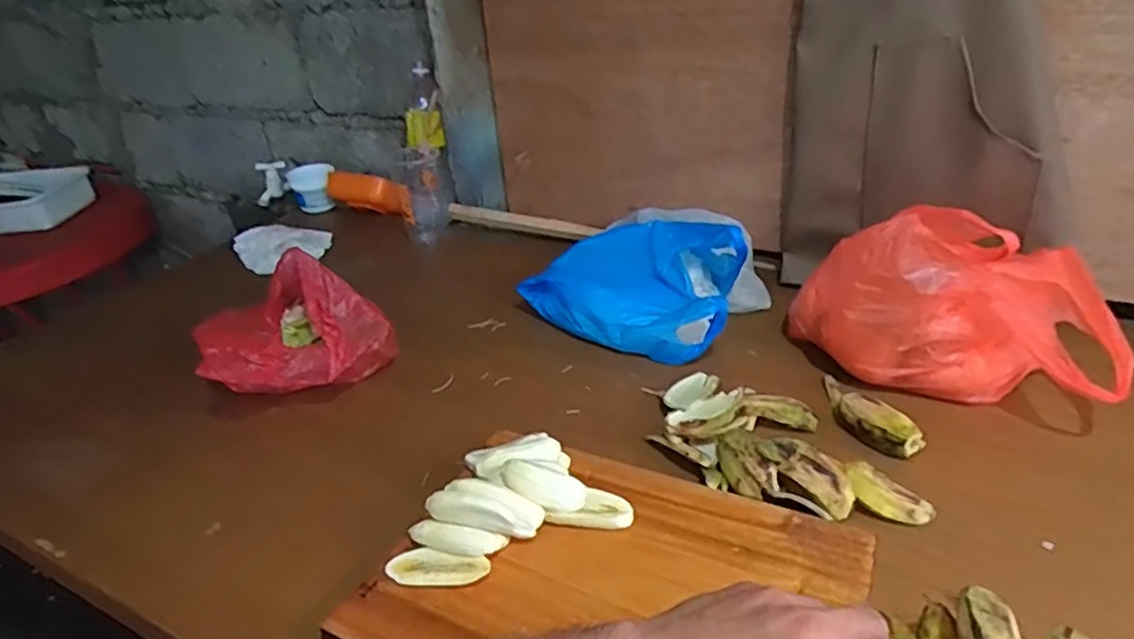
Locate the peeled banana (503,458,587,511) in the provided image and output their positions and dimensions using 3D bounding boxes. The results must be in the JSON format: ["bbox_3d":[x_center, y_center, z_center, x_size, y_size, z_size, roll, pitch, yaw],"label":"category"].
[{"bbox_3d":[-0.020,0.142,0.571,0.075,0.020,0.028,18,34,11],"label":"peeled banana"}]

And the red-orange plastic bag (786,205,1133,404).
[{"bbox_3d":[0.386,-0.014,0.672,0.280,0.208,0.145,5,31,17],"label":"red-orange plastic bag"}]

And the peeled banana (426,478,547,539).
[{"bbox_3d":[-0.065,0.154,0.548,0.093,0.023,0.033,13,29,-7],"label":"peeled banana"}]

